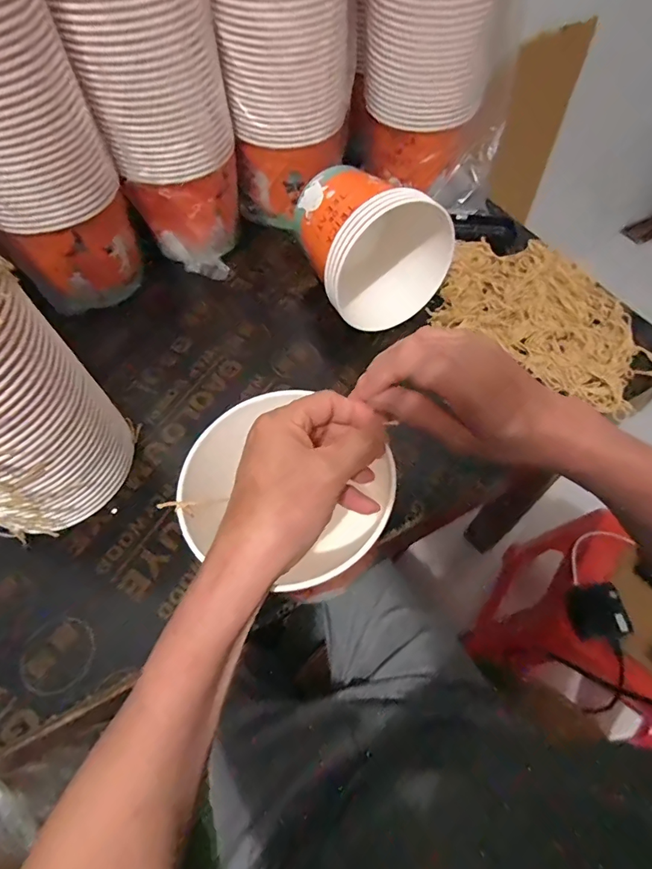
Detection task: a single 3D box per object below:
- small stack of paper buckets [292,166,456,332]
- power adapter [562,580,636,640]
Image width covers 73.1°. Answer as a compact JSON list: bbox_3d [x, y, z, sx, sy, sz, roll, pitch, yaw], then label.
[{"bbox_3d":[0.057,-0.247,0.565,0.166,0.155,0.177,-15,60,-7],"label":"small stack of paper buckets"},{"bbox_3d":[0.440,0.287,0.714,0.079,0.033,0.081,-11,59,-4],"label":"power adapter"}]

